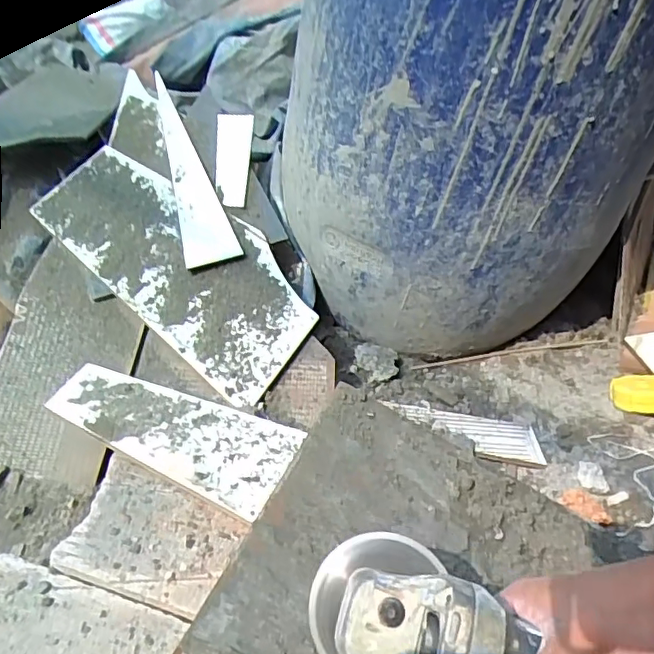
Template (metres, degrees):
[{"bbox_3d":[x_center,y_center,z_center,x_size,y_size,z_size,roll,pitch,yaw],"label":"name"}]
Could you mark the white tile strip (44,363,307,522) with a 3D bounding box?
[{"bbox_3d":[-0.154,0.100,0.550,0.239,0.017,0.103,18,37,15],"label":"white tile strip"}]

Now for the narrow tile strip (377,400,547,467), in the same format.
[{"bbox_3d":[0.165,0.125,0.677,0.186,0.011,0.070,7,35,0],"label":"narrow tile strip"}]

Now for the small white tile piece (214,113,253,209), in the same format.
[{"bbox_3d":[-0.149,-0.261,0.883,0.053,0.141,0.014,8,25,-3],"label":"small white tile piece"}]

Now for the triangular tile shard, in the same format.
[{"bbox_3d":[-0.211,-0.238,0.802,0.066,0.014,0.395,-21,59,-7],"label":"triangular tile shard"}]

